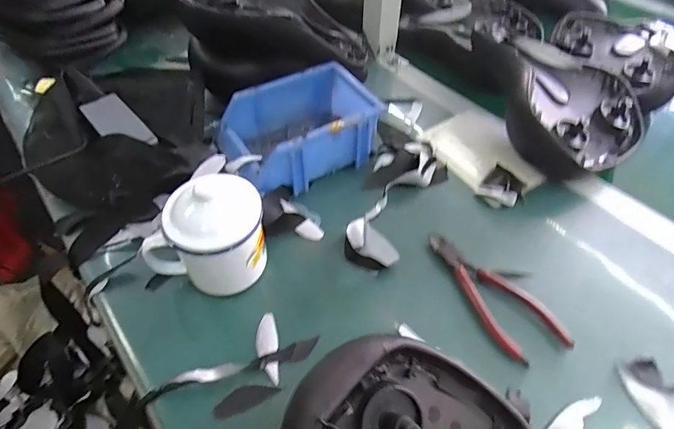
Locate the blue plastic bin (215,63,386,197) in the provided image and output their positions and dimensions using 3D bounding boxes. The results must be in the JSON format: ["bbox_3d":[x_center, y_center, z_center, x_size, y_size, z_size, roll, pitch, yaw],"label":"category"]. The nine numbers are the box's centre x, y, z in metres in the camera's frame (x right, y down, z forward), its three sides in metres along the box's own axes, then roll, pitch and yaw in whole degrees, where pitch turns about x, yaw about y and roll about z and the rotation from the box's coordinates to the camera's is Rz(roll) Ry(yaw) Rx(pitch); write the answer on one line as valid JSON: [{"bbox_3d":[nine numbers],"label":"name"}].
[{"bbox_3d":[-0.044,-0.098,0.515,0.181,0.078,0.121,-27,54,-19],"label":"blue plastic bin"}]

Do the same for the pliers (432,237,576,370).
[{"bbox_3d":[0.148,0.071,0.411,0.064,0.008,0.151,-23,53,-17],"label":"pliers"}]

